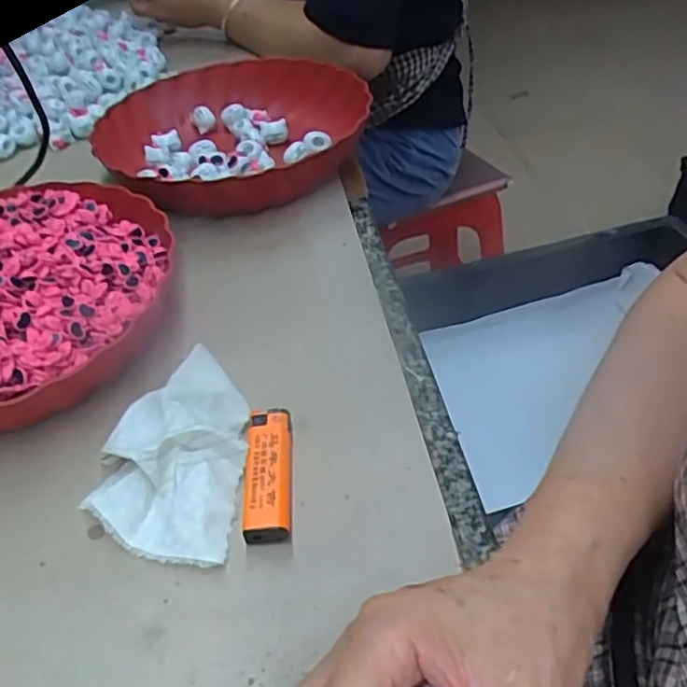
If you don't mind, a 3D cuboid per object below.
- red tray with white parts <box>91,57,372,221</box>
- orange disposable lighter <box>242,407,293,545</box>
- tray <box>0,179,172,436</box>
[{"bbox_3d":[-0.098,-0.189,0.596,0.232,0.057,0.251,-6,43,-2],"label":"red tray with white parts"},{"bbox_3d":[-0.040,0.069,0.352,0.026,0.014,0.081,-4,43,-1],"label":"orange disposable lighter"},{"bbox_3d":[-0.236,-0.037,0.439,0.220,0.071,0.228,-2,43,2],"label":"tray"}]

